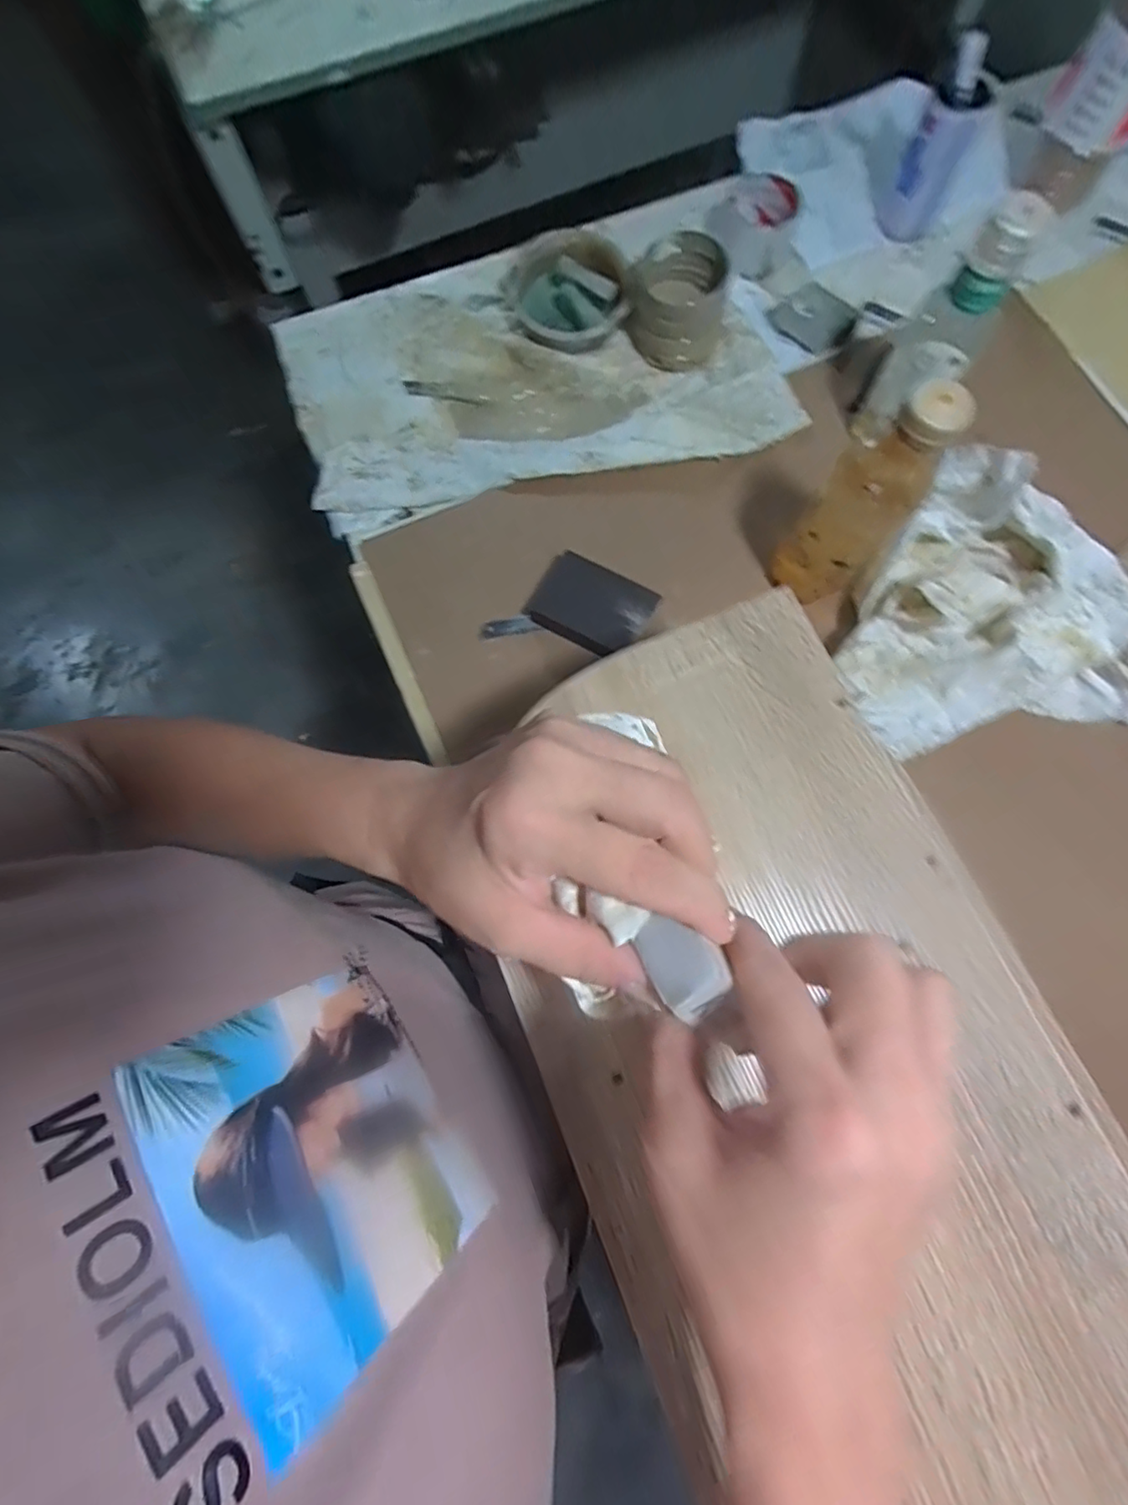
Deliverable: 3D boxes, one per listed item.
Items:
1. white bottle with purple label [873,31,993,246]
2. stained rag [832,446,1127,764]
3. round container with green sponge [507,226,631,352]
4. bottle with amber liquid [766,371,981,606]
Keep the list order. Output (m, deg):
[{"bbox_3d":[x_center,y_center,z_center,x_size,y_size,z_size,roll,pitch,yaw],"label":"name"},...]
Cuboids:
[{"bbox_3d":[0.384,-0.622,0.633,0.063,0.150,0.071,30,55,9],"label":"white bottle with purple label"},{"bbox_3d":[0.337,-0.109,0.513,0.231,0.088,0.236,-21,75,-4],"label":"stained rag"},{"bbox_3d":[0.003,-0.486,0.653,0.126,0.044,0.133,-2,75,1],"label":"round container with green sponge"},{"bbox_3d":[0.224,-0.189,0.466,0.071,0.195,0.064,38,79,11],"label":"bottle with amber liquid"}]

